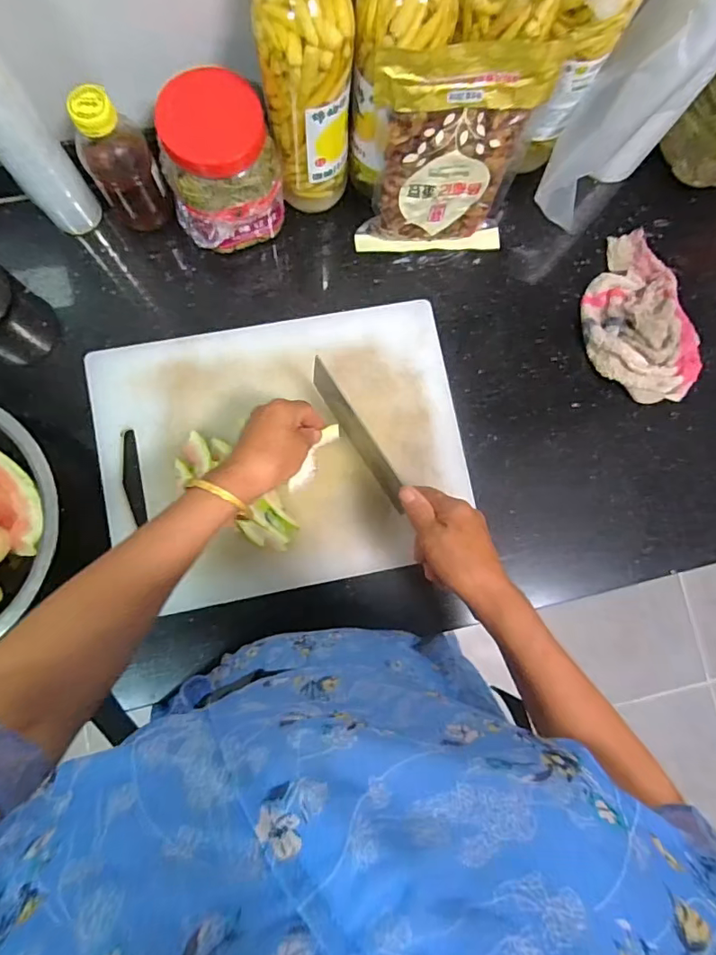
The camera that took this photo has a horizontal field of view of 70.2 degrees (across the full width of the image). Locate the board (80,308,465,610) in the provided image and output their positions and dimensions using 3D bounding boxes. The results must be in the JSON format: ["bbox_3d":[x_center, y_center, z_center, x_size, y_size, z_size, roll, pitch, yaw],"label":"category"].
[{"bbox_3d":[-0.078,-0.026,0.556,0.384,0.027,0.286,-11,85,-5],"label":"board"}]

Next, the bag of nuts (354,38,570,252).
[{"bbox_3d":[0.091,-0.333,0.529,0.165,0.211,0.050,-9,67,-6],"label":"bag of nuts"}]

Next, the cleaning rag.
[{"bbox_3d":[0.326,-0.190,0.597,0.119,0.035,0.205,-16,85,-5],"label":"cleaning rag"}]

